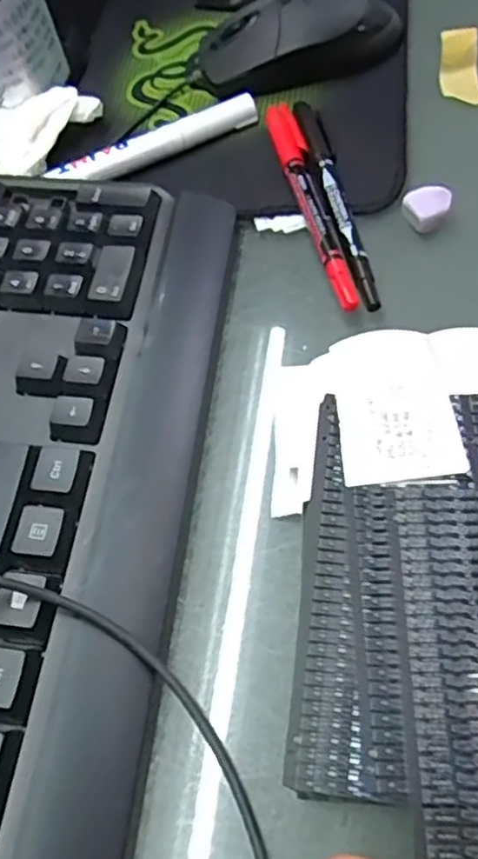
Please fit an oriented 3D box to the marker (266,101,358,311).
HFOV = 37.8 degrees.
[{"bbox_3d":[0.034,-0.112,0.335,0.012,0.013,0.137,-15,57,1],"label":"marker"}]

